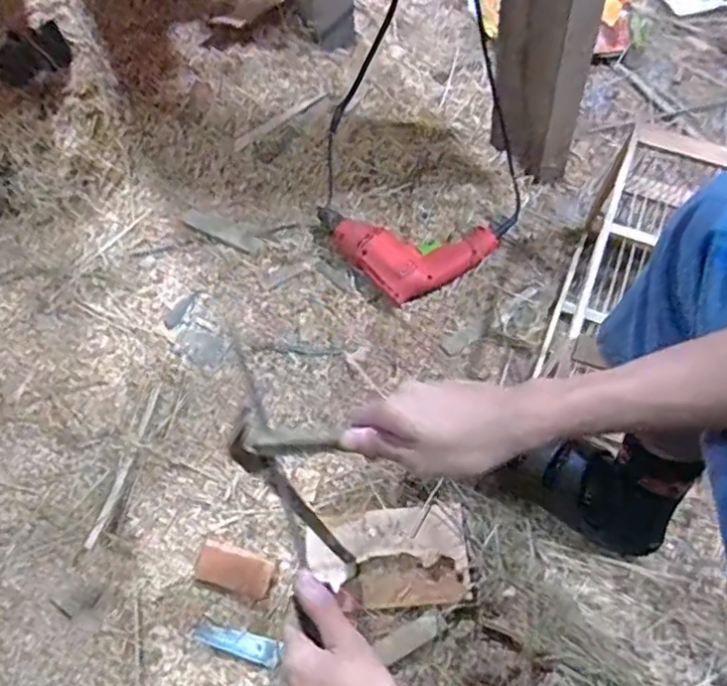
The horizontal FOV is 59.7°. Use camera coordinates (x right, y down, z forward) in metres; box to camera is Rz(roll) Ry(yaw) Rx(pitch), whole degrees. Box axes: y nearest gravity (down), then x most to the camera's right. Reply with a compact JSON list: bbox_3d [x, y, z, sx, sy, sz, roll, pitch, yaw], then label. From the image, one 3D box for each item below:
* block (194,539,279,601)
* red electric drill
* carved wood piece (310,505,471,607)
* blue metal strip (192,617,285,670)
[{"bbox_3d":[-0.160,0.286,0.800,0.099,0.011,0.051,15,66,11],"label":"block"},{"bbox_3d":[0.069,-0.135,0.936,0.291,0.050,0.157,4,64,6],"label":"red electric drill"},{"bbox_3d":[0.030,0.262,0.778,0.192,0.030,0.111,-3,64,2],"label":"carved wood piece"},{"bbox_3d":[-0.153,0.360,0.768,0.109,0.008,0.030,15,66,11],"label":"blue metal strip"}]

